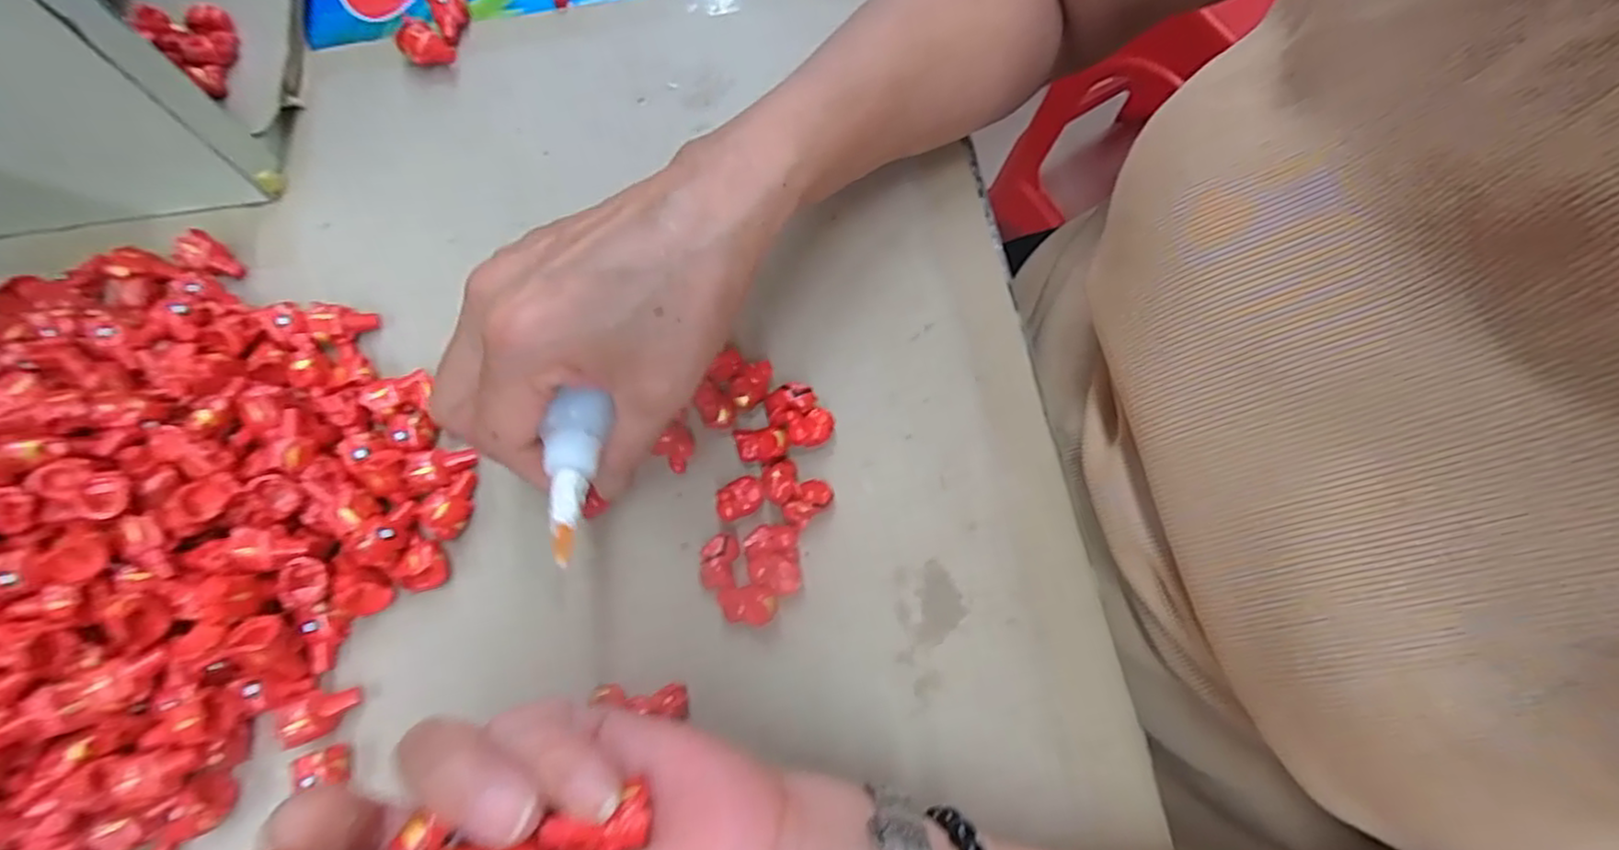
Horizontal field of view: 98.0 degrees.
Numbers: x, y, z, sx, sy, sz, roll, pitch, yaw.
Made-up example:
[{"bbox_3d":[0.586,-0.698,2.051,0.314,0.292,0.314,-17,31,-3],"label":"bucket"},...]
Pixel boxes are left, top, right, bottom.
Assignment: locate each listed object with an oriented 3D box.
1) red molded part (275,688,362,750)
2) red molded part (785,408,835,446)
[{"bbox_3d":[-0.172,0.102,0.246,0.023,0.013,0.017,-13,71,-4],"label":"red molded part"},{"bbox_3d":[0.001,0.001,0.277,0.019,0.012,0.015,-18,72,-5],"label":"red molded part"}]

